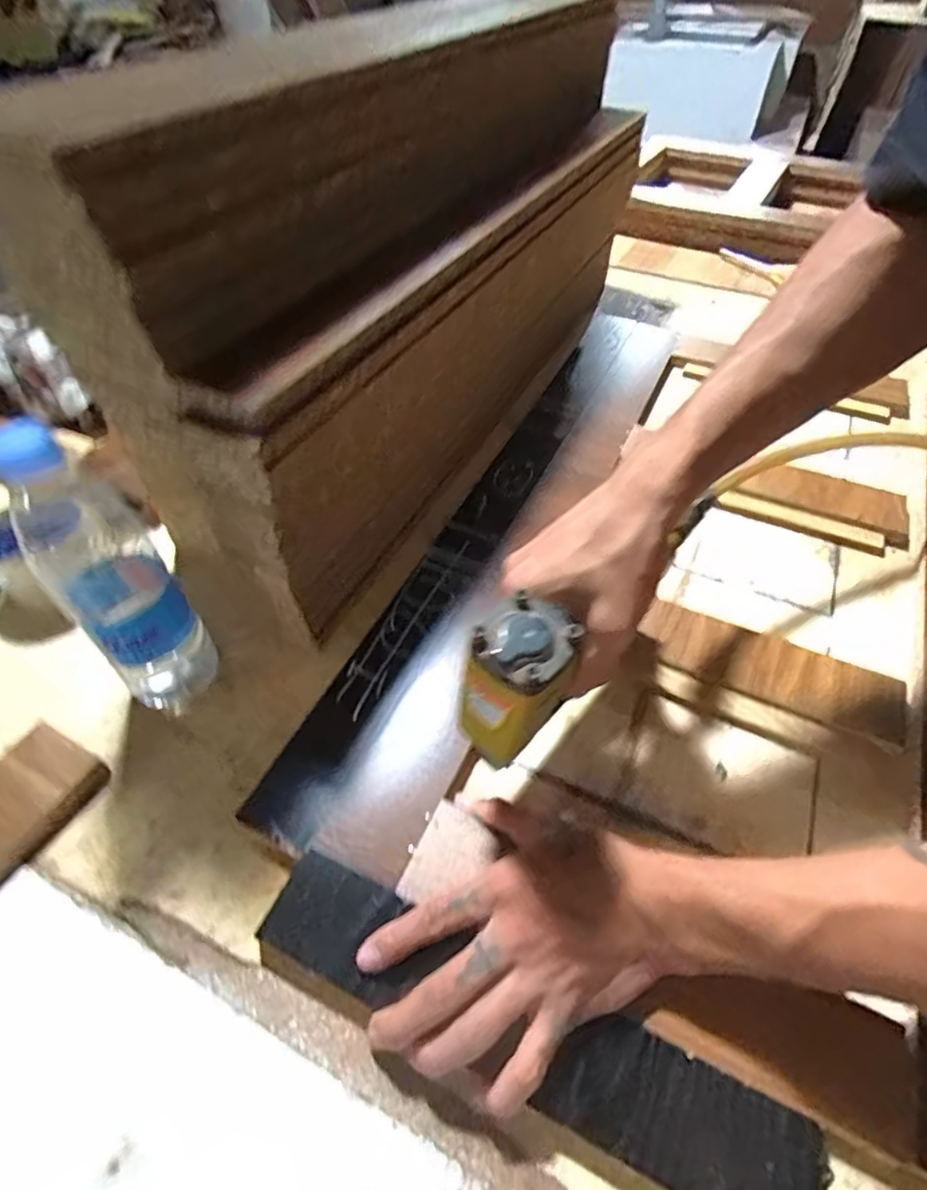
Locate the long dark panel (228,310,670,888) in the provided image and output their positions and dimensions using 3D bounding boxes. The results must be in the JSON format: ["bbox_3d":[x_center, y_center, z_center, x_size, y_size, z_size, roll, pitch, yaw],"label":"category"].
[{"bbox_3d":[0.082,-0.141,0.608,0.132,0.018,0.839,20,53,16],"label":"long dark panel"}]

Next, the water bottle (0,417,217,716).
[{"bbox_3d":[-0.216,-0.005,0.371,0.060,0.208,0.052,-36,59,-26],"label":"water bottle"}]

